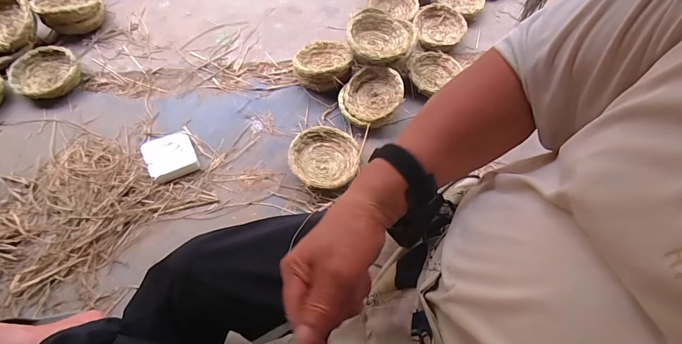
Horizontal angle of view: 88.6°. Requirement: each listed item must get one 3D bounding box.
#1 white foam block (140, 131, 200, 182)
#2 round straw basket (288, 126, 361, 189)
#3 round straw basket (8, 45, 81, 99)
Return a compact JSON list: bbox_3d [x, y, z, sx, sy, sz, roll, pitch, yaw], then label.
[{"bbox_3d":[-0.472,-0.046,0.965,0.125,0.034,0.132,-25,65,-15],"label":"white foam block"},{"bbox_3d":[-0.044,-0.033,0.959,0.185,0.067,0.193,1,61,-2],"label":"round straw basket"},{"bbox_3d":[-0.892,-0.292,1.062,0.178,0.061,0.178,1,61,-2],"label":"round straw basket"}]

